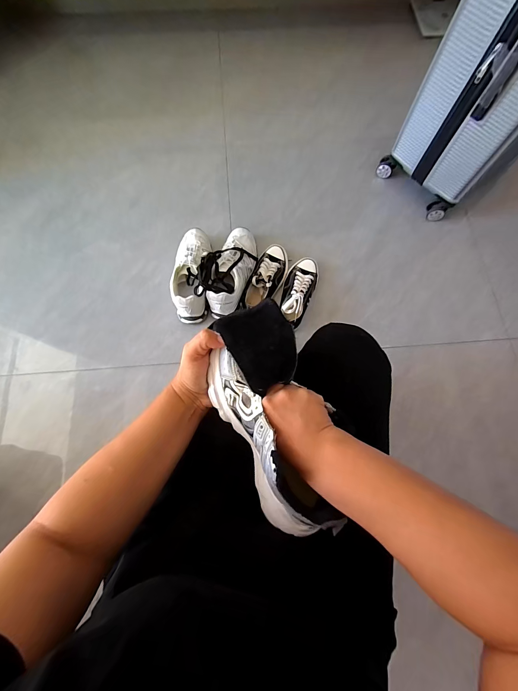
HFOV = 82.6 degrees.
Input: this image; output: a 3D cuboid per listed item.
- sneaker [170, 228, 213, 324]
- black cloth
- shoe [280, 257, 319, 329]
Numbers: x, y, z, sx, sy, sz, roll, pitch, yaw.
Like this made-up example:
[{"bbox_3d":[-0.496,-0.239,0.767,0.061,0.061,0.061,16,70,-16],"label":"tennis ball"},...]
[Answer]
[{"bbox_3d":[-0.191,-0.214,0.825,0.095,0.096,0.275,1,73,-1],"label":"sneaker"},{"bbox_3d":[0.005,0.001,0.314,0.070,0.045,0.081,-29,75,-9],"label":"black cloth"},{"bbox_3d":[0.112,-0.155,0.854,0.089,0.084,0.222,20,73,5],"label":"shoe"}]

